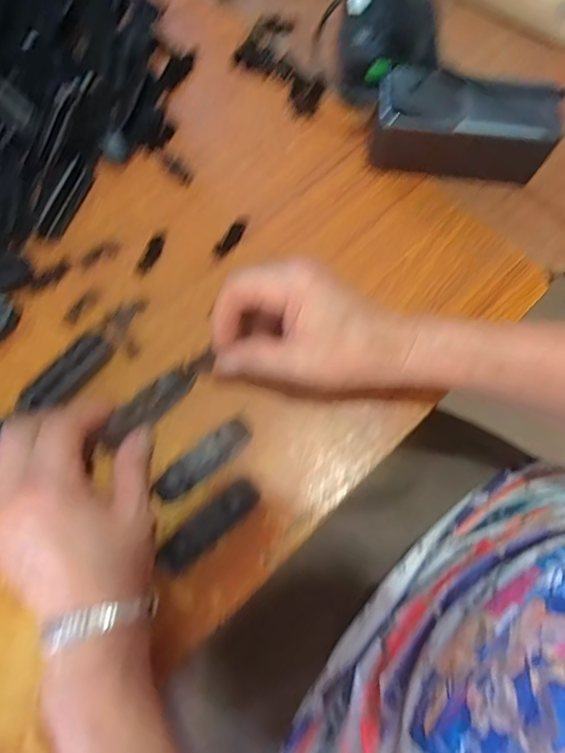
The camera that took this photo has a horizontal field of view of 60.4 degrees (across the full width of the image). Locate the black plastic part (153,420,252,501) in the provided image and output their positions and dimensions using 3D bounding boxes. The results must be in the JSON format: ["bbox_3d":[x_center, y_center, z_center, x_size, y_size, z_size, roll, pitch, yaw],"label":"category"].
[{"bbox_3d":[-0.050,0.054,0.310,0.068,0.019,0.019,-38,79,-11],"label":"black plastic part"}]

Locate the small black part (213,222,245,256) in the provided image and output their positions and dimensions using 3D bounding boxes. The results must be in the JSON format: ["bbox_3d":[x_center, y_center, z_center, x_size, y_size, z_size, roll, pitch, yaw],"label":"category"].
[{"bbox_3d":[-0.039,-0.104,0.363,0.012,0.004,0.031,31,76,7],"label":"small black part"}]

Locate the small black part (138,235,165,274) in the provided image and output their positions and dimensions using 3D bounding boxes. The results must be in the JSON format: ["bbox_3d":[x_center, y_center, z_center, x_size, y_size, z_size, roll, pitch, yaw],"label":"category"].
[{"bbox_3d":[-0.096,-0.091,0.357,0.011,0.004,0.033,22,75,5],"label":"small black part"}]

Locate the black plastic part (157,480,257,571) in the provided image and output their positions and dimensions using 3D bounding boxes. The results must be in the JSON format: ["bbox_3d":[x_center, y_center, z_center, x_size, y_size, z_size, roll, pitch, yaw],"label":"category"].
[{"bbox_3d":[-0.046,0.093,0.301,0.070,0.019,0.019,-40,79,-11],"label":"black plastic part"}]

